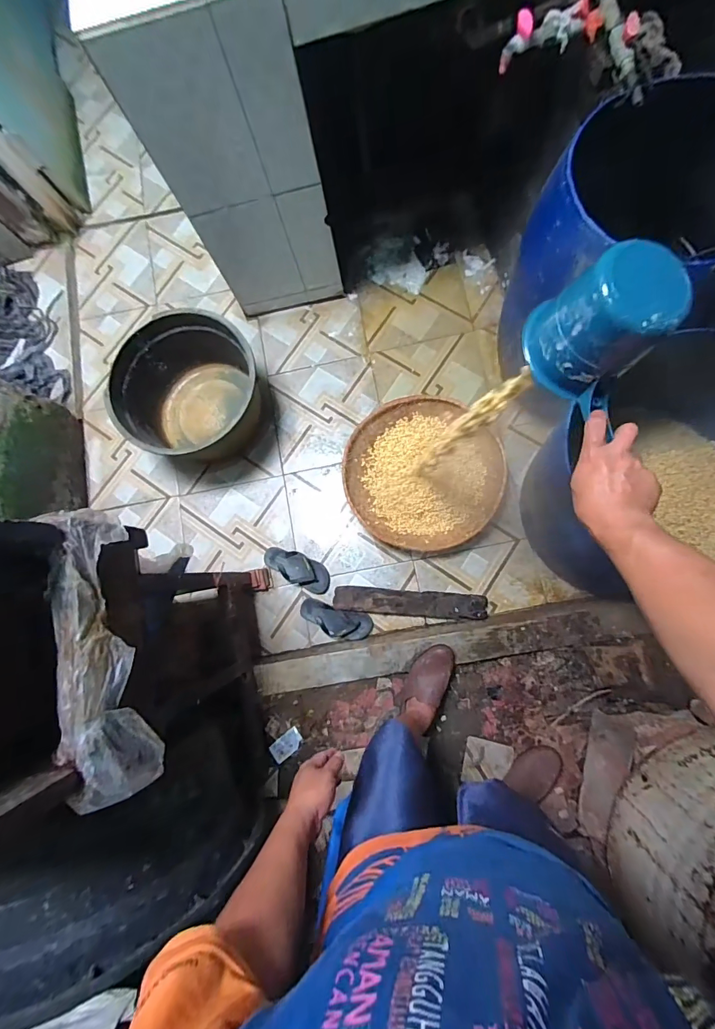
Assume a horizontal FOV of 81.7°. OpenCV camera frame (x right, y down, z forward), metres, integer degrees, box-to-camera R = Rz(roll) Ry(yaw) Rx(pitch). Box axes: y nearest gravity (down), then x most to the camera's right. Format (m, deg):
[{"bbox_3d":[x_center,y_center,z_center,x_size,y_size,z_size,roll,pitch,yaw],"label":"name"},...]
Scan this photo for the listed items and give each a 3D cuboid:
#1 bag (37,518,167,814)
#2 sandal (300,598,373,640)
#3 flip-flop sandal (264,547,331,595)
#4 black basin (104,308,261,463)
[{"bbox_3d":[-0.384,0.200,0.616,0.094,0.088,0.419,-17,81,3],"label":"bag"},{"bbox_3d":[-0.076,0.368,1.428,0.249,0.033,0.104,14,83,7],"label":"sandal"},{"bbox_3d":[-0.216,0.191,1.462,0.256,0.046,0.106,26,84,8],"label":"flip-flop sandal"},{"bbox_3d":[-0.588,-0.457,1.475,0.471,0.284,0.515,-1,82,6],"label":"black basin"}]

